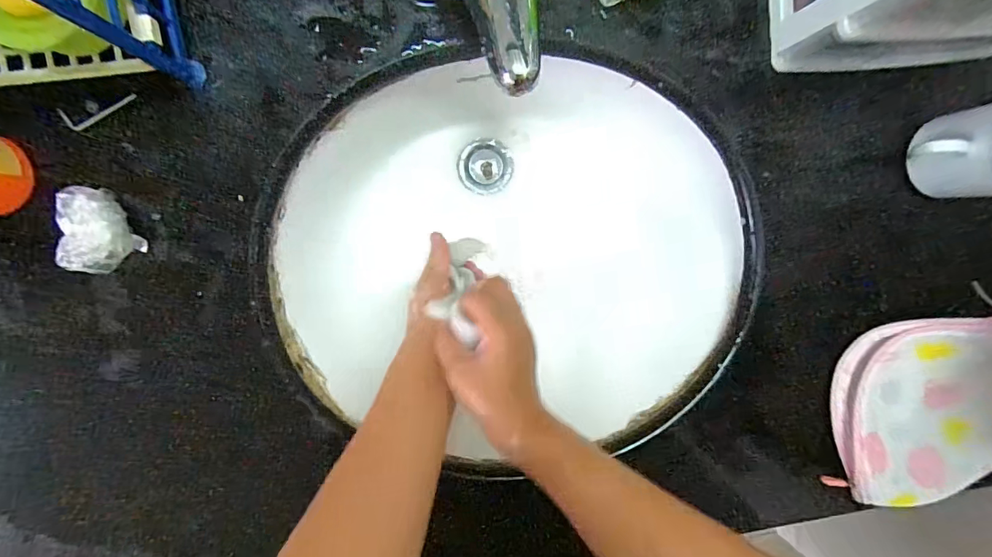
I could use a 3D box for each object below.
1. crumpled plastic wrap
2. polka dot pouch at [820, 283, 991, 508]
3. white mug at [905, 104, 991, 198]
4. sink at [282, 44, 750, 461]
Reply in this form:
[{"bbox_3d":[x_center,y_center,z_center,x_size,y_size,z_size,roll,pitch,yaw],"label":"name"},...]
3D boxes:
[{"bbox_3d":[-0.280,-0.034,0.319,0.030,0.062,0.064,-33,98,-2],"label":"crumpled plastic wrap"},{"bbox_3d":[0.394,0.120,0.420,0.182,0.054,0.181,-9,97,-5],"label":"polka dot pouch"},{"bbox_3d":[0.407,-0.108,0.384,0.087,0.081,0.073,-17,98,-4],"label":"white mug"},{"bbox_3d":[-0.002,-0.030,0.472,0.457,0.135,0.375,0,96,-6],"label":"sink"}]

